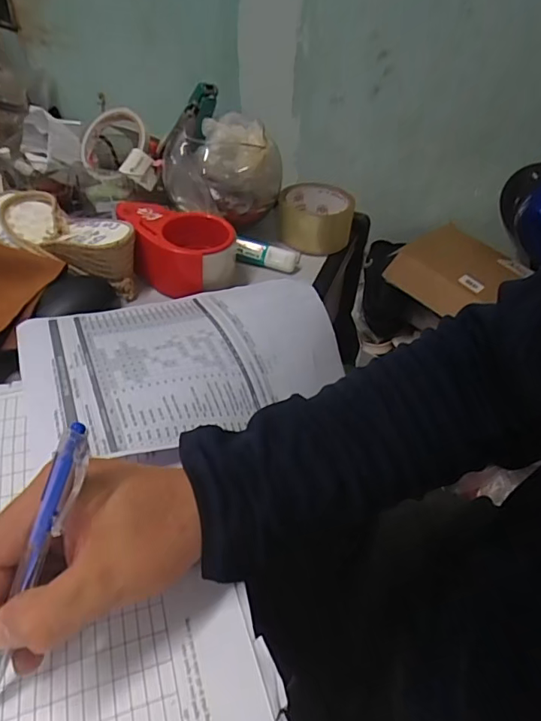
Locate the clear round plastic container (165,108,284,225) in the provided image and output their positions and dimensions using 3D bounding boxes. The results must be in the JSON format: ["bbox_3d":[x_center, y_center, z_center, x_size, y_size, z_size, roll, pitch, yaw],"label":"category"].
[{"bbox_3d":[-0.054,-0.231,0.574,0.139,0.105,0.092,-7,46,-13],"label":"clear round plastic container"}]

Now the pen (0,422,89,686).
[{"bbox_3d":[-0.105,0.092,0.214,0.012,0.137,0.006,24,7,24],"label":"pen"}]

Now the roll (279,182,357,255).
[{"bbox_3d":[0.058,-0.182,0.623,0.092,0.054,0.092,3,44,-3],"label":"roll"}]

